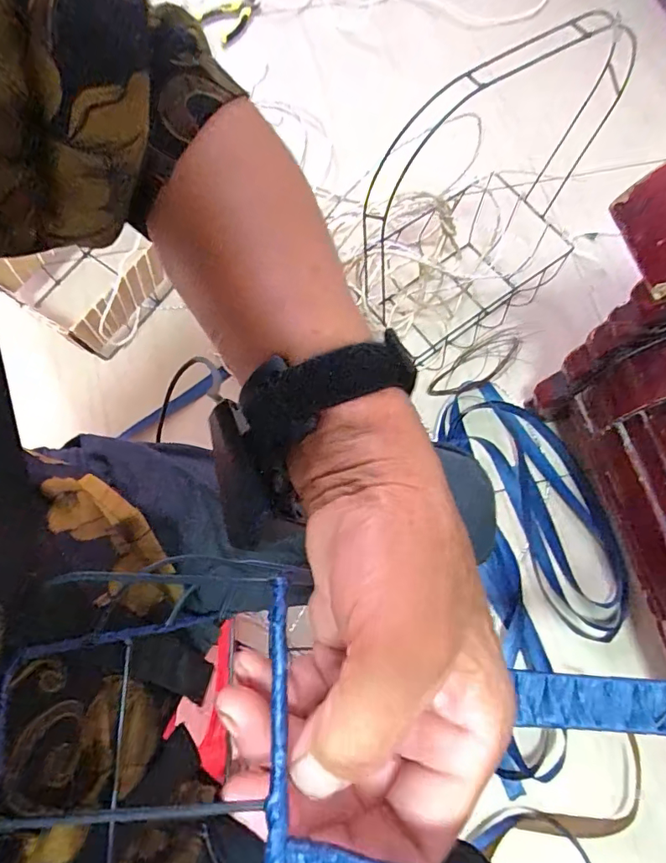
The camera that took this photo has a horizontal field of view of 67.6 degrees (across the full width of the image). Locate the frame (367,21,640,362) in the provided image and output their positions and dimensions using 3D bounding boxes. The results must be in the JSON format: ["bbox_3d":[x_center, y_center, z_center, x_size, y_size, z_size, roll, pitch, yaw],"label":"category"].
[{"bbox_3d":[0.243,-0.345,0.722,0.250,0.445,0.362,37,75,9],"label":"frame"}]

